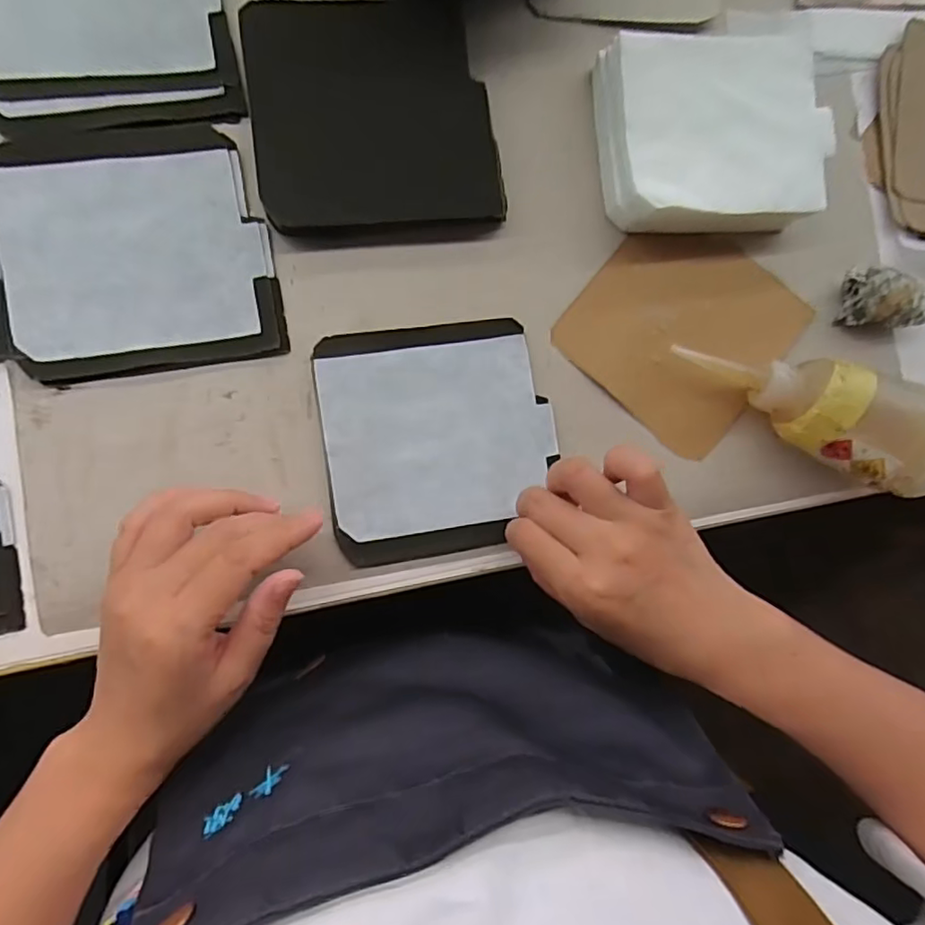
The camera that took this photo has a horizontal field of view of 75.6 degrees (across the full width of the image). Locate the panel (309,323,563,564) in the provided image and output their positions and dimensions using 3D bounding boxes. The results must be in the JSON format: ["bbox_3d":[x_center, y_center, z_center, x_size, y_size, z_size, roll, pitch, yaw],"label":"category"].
[{"bbox_3d":[-0.013,-0.014,0.352,0.132,0.007,0.132,-8,88,-9],"label":"panel"}]

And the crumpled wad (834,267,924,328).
[{"bbox_3d":[0.274,-0.106,0.388,0.049,0.030,0.034,6,86,-9],"label":"crumpled wad"}]

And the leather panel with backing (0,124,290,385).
[{"bbox_3d":[-0.181,-0.120,0.331,0.139,0.004,0.136,-10,89,-9],"label":"leather panel with backing"}]

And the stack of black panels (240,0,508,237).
[{"bbox_3d":[-0.050,-0.201,0.341,0.133,0.015,0.134,-7,88,-9],"label":"stack of black panels"}]

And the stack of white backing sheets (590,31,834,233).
[{"bbox_3d":[0.155,-0.198,0.367,0.135,0.042,0.115,-5,88,-9],"label":"stack of white backing sheets"}]

